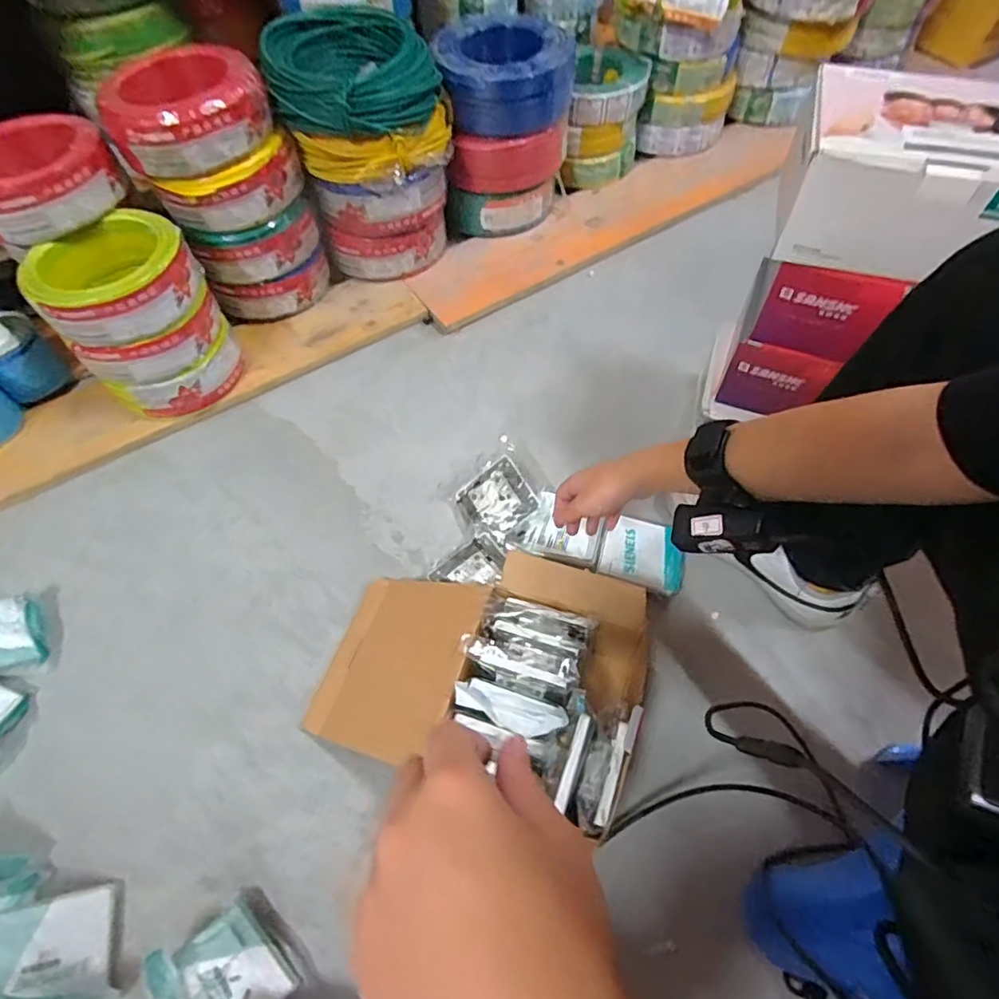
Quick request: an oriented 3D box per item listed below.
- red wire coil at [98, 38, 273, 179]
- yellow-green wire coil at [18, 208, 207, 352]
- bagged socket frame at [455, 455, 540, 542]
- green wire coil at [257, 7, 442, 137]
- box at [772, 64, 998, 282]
[{"bbox_3d":[-0.396,-0.496,0.730,0.194,0.074,0.162,-24,61,-12],"label":"red wire coil"},{"bbox_3d":[-0.468,-0.270,0.711,0.152,0.083,0.190,35,66,21],"label":"yellow-green wire coil"},{"bbox_3d":[-0.003,0.001,0.717,0.086,0.024,0.090,-36,62,-1],"label":"bagged socket frame"},{"bbox_3d":[-0.197,-0.586,0.788,0.221,0.078,0.228,-7,58,-2],"label":"green wire coil"},{"bbox_3d":[0.380,-0.296,0.523,0.209,0.101,0.170,20,61,14],"label":"box"}]

